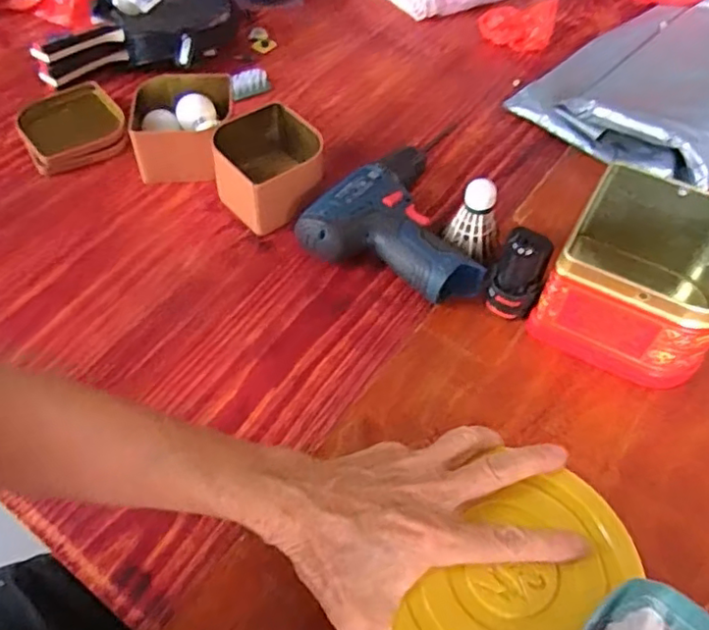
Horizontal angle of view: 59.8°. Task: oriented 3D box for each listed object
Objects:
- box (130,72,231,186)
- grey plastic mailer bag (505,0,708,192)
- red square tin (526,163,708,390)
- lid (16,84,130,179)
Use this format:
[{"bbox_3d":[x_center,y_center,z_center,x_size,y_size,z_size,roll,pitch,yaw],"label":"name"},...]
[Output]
[{"bbox_3d":[-0.180,-0.194,0.638,0.102,0.058,0.110,-3,52,-4],"label":"box"},{"bbox_3d":[0.410,-0.313,0.771,0.246,0.057,0.419,37,59,24],"label":"grey plastic mailer bag"},{"bbox_3d":[0.244,-0.034,0.520,0.128,0.091,0.151,28,56,18],"label":"red square tin"},{"bbox_3d":[-0.300,-0.201,0.658,0.100,0.026,0.107,-21,56,-18],"label":"lid"}]

